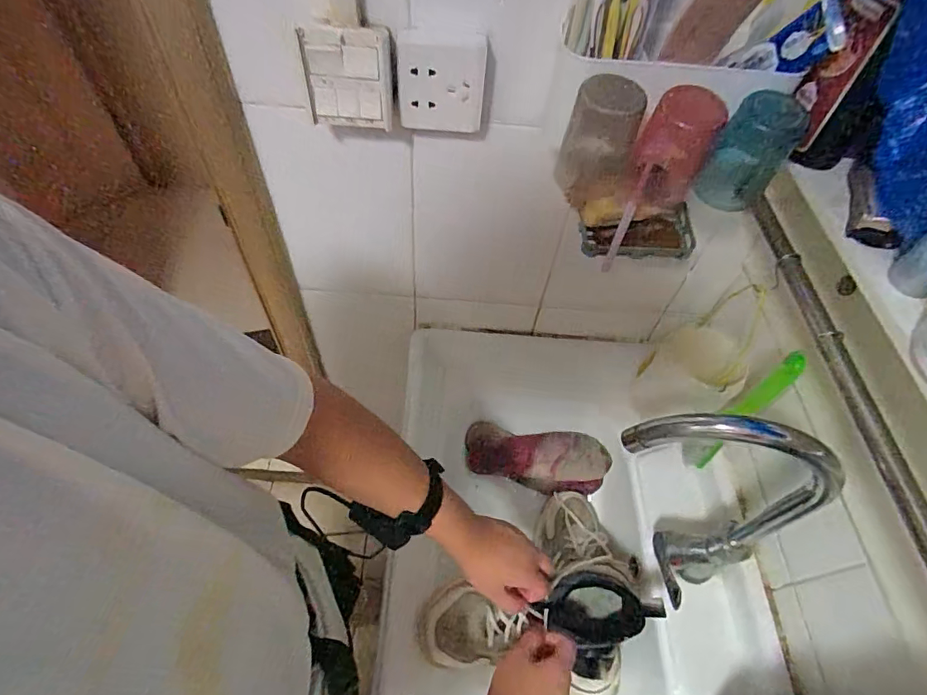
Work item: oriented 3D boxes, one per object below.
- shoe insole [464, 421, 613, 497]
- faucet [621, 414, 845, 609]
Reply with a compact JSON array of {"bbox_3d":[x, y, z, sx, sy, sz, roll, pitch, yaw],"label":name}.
[{"bbox_3d":[0.122,0.188,0.813,0.232,0.014,0.101,6,93,2],"label":"shoe insole"},{"bbox_3d":[0.237,0.176,0.503,0.203,0.315,0.068,15,55,6],"label":"faucet"}]

